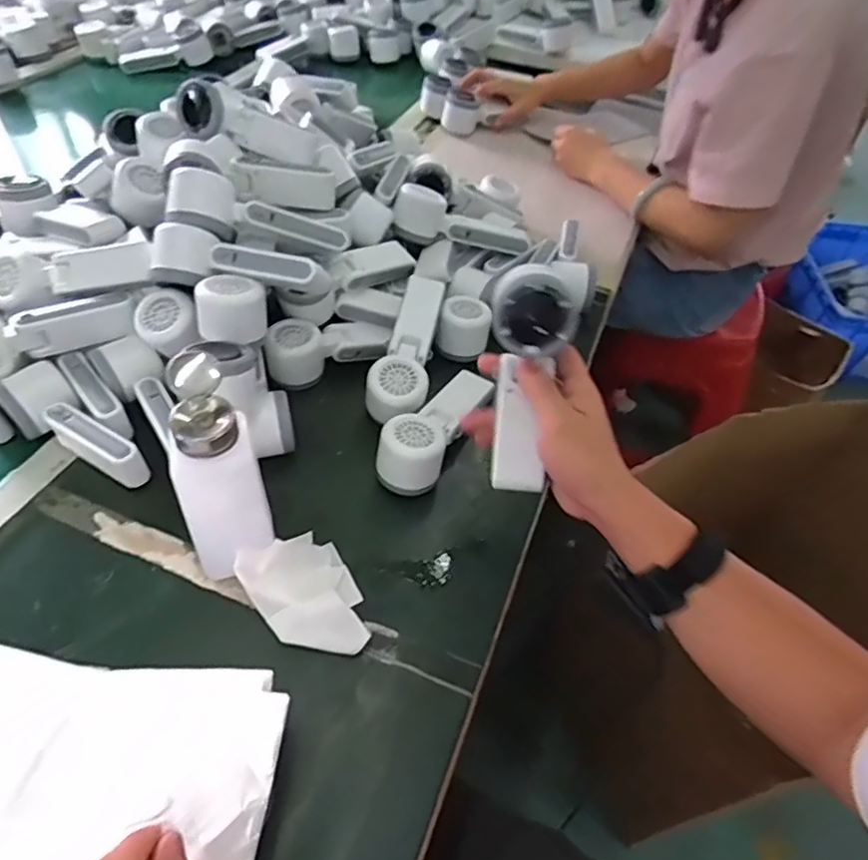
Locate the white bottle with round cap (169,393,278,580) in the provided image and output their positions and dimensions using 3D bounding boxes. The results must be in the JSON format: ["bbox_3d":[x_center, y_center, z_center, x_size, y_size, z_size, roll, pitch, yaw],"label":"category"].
[{"bbox_3d":[-0.154,0.047,0.442,0.057,0.162,0.049,-18,54,-19],"label":"white bottle with round cap"}]

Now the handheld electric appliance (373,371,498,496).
[{"bbox_3d":[-0.002,0.003,0.569,0.056,0.055,0.132,27,53,17],"label":"handheld electric appliance"}]

